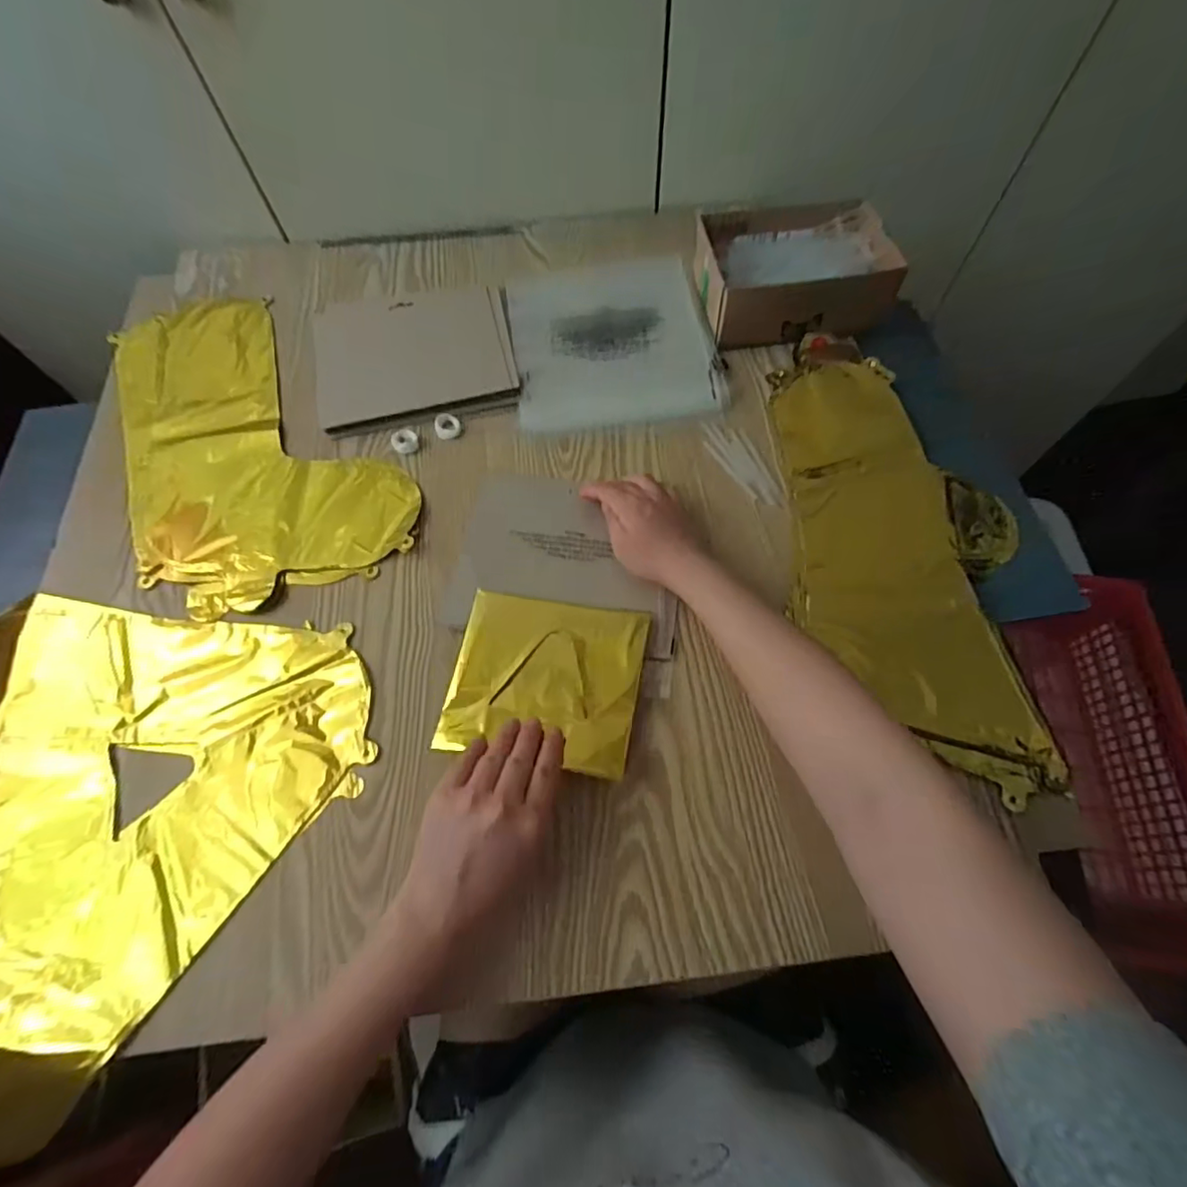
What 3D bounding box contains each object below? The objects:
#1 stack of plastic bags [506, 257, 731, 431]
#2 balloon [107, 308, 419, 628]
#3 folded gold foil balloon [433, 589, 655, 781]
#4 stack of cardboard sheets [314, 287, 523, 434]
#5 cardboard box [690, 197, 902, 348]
[{"bbox_3d":[0.019,-0.271,0.603,0.206,0.012,0.221,-8,64,-2],"label":"stack of plastic bags"},{"bbox_3d":[-0.351,-0.161,0.567,0.230,0.010,0.413,-28,67,-11],"label":"balloon"},{"bbox_3d":[-0.037,0.063,0.434,0.142,0.012,0.130,9,65,6],"label":"folded gold foil balloon"},{"bbox_3d":[-0.189,-0.258,0.603,0.204,0.011,0.168,-11,64,-3],"label":"stack of cardboard sheets"},{"bbox_3d":[0.204,-0.330,0.588,0.200,0.064,0.128,-1,64,1],"label":"cardboard box"}]

